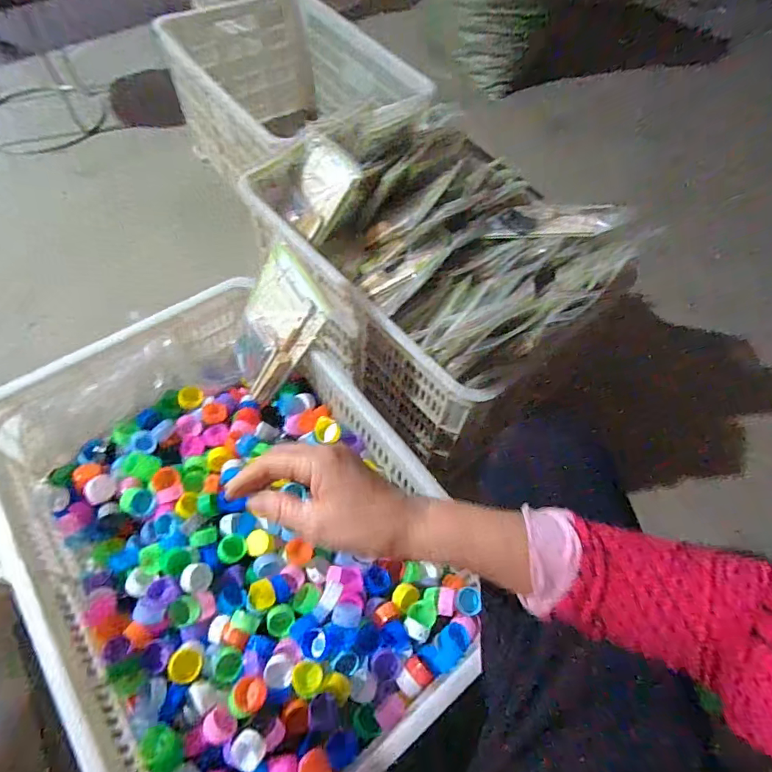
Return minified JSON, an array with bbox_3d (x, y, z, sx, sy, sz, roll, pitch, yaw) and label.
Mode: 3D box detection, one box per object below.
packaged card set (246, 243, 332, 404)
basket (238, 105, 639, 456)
[{"bbox_3d":[-0.164,-0.084,0.686,0.125,0.205,0.014,48,31,14],"label":"packaged card set"},{"bbox_3d":[0.055,-0.225,0.855,0.370,0.304,0.578,-38,68,-23],"label":"basket"}]

